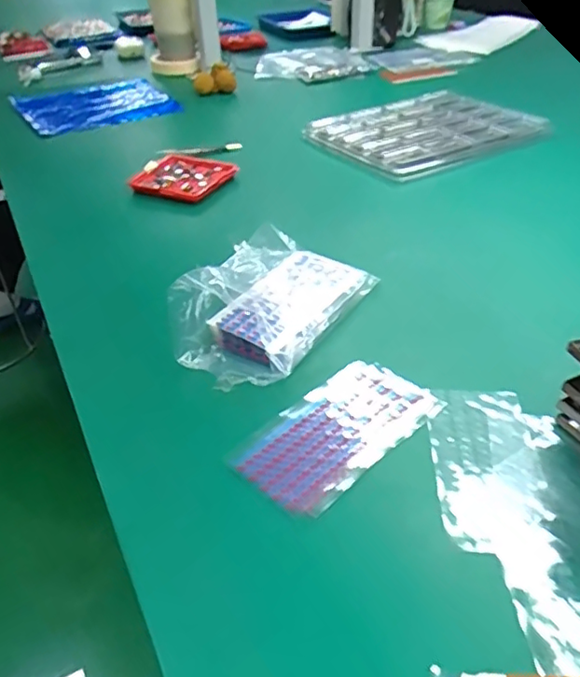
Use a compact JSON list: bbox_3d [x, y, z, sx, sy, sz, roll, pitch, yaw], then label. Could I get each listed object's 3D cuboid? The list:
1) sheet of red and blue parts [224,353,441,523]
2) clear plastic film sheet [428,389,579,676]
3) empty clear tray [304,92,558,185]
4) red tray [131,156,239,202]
[{"bbox_3d":[0.032,0.058,0.386,0.139,0.008,0.071,-32,47,-32],"label":"sheet of red and blue parts"},{"bbox_3d":[0.131,0.099,0.336,0.084,0.008,0.198,-1,38,2],"label":"clear plastic film sheet"},{"bbox_3d":[0.188,-0.285,0.810,0.283,0.017,0.223,-23,43,-24],"label":"empty clear tray"},{"bbox_3d":[-0.130,-0.196,0.721,0.100,0.014,0.109,19,43,24],"label":"red tray"}]

